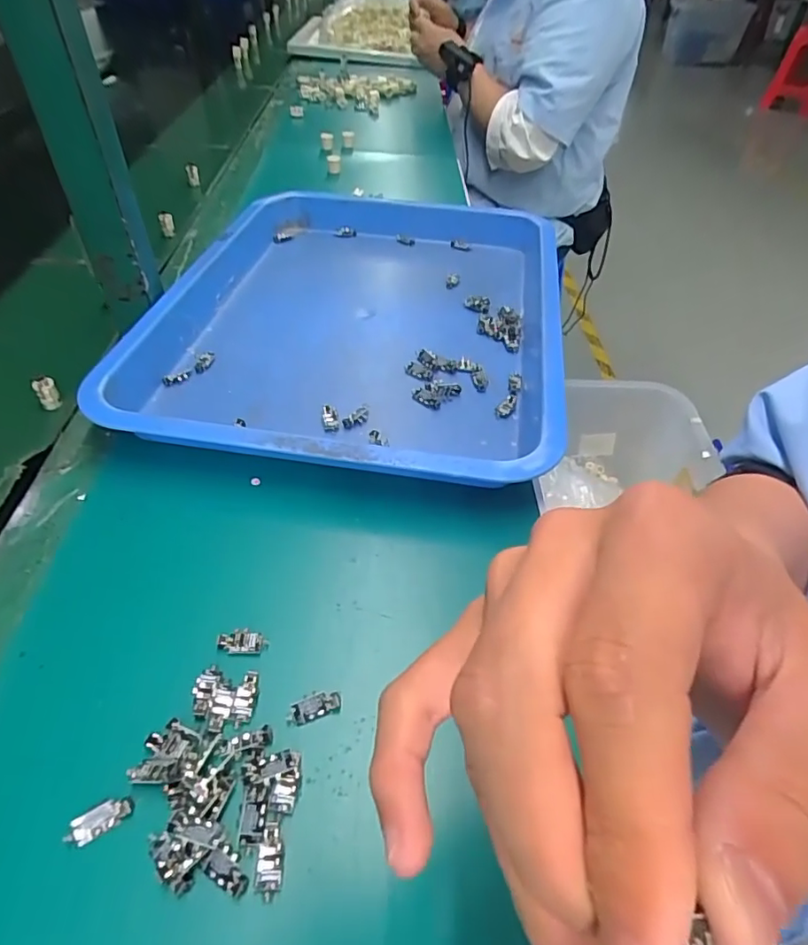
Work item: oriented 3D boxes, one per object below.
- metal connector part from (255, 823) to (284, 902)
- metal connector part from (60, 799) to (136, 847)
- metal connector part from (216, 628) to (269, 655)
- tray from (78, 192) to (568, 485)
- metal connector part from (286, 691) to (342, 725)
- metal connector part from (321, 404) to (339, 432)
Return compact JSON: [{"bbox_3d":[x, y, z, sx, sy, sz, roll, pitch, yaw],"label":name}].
[{"bbox_3d":[-0.057,0.163,0.234,0.010,0.004,0.026,-2,46,-3],"label":"metal connector part"},{"bbox_3d":[-0.133,0.152,0.243,0.027,0.005,0.012,-23,50,-21],"label":"metal connector part"},{"bbox_3d":[-0.087,0.091,0.301,0.026,0.004,0.013,-3,46,-4],"label":"metal connector part"},{"bbox_3d":[-0.039,-0.154,0.516,0.326,0.041,0.432,5,46,4],"label":"tray"},{"bbox_3d":[-0.045,0.118,0.279,0.027,0.005,0.011,-13,47,-13],"label":"metal connector part"},{"bbox_3d":[-0.056,-0.041,0.421,0.012,0.007,0.024,-5,46,-6],"label":"metal connector part"}]

